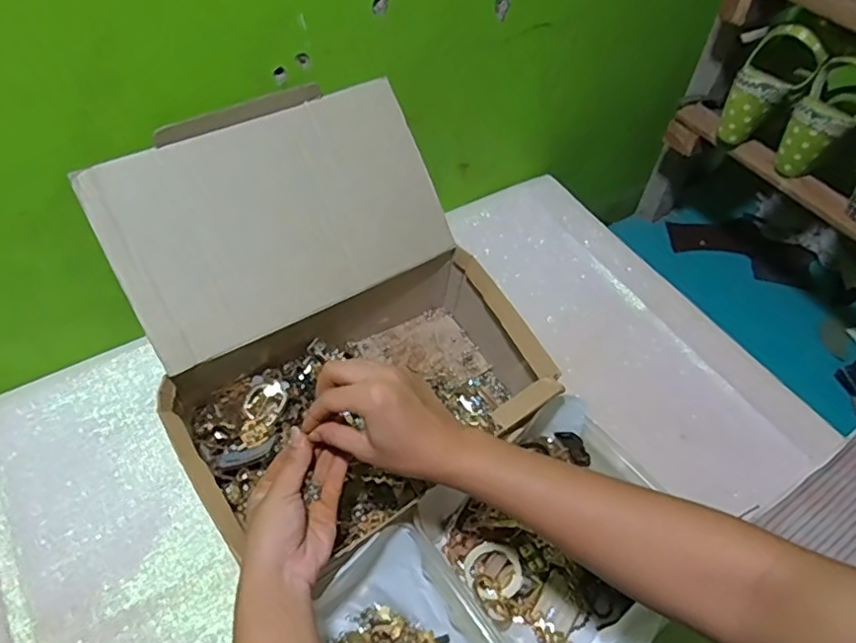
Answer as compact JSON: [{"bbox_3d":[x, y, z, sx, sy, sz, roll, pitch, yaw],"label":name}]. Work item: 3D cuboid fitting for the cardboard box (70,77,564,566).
[{"bbox_3d":[-0.090,-0.007,0.568,0.320,0.233,0.332,-24,57,-20],"label":"cardboard box"}]

